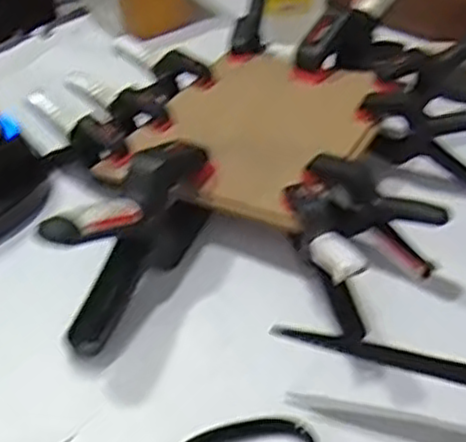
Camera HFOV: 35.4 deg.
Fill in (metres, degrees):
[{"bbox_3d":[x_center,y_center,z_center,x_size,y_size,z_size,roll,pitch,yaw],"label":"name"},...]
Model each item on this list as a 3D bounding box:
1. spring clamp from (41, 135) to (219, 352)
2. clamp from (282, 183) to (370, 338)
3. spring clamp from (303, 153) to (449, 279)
[{"bbox_3d":[-0.063,0.003,0.495,0.034,0.091,0.149,16,44,21],"label":"spring clamp"},{"bbox_3d":[0.061,0.022,0.482,0.033,0.081,0.110,-7,40,-5],"label":"clamp"},{"bbox_3d":[0.097,-0.005,0.506,0.099,0.067,0.022,20,45,25],"label":"spring clamp"}]

